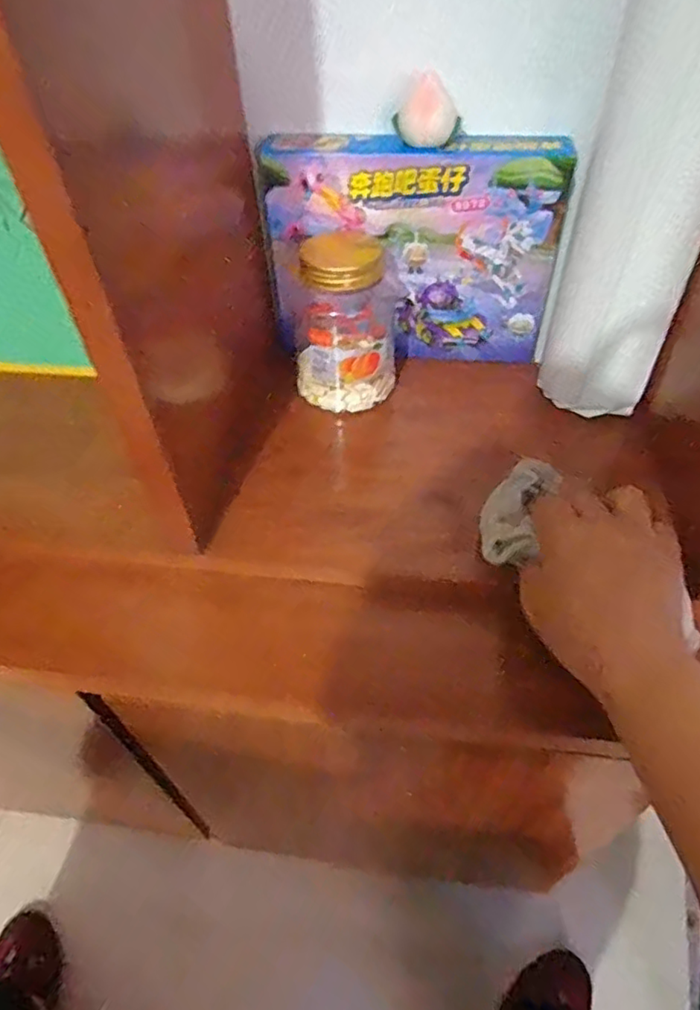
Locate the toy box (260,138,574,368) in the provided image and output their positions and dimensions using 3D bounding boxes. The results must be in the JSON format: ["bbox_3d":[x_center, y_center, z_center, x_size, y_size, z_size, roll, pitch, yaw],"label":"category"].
[{"bbox_3d":[0.050,-0.209,0.495,0.232,0.167,0.044,2,49,5],"label":"toy box"}]

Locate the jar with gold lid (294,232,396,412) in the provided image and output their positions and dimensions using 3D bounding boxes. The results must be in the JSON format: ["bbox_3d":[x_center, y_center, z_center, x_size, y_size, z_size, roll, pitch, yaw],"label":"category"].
[{"bbox_3d":[-0.004,-0.150,0.489,0.084,0.114,0.088,3,49,5],"label":"jar with gold lid"}]

